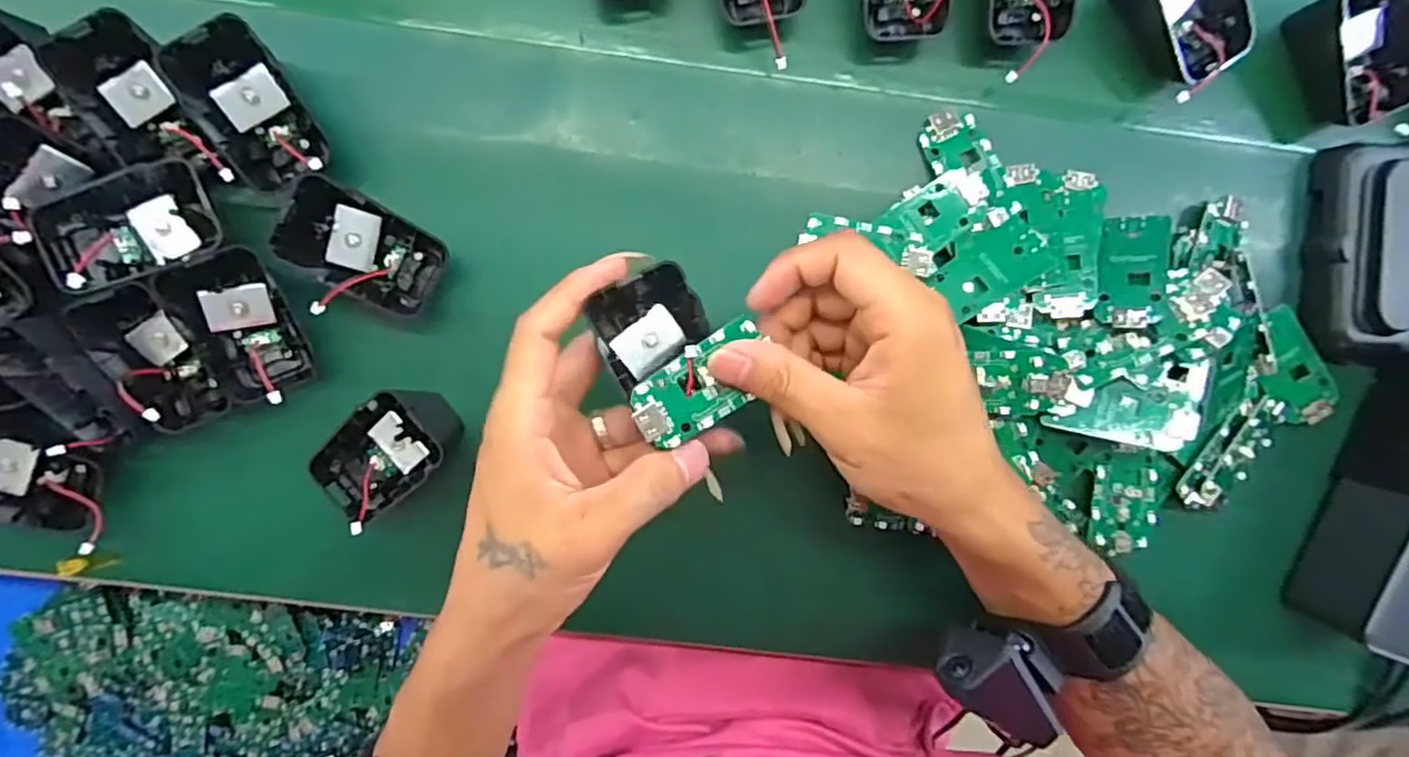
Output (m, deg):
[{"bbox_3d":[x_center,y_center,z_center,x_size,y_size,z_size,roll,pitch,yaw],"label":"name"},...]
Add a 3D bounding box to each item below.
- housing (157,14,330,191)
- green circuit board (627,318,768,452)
[{"bbox_3d":[-0.208,-0.124,0.308,0.042,0.037,0.059,-25,92,-1],"label":"housing"},{"bbox_3d":[0.000,0.003,0.268,0.061,0.005,0.031,-32,103,-12],"label":"green circuit board"}]

